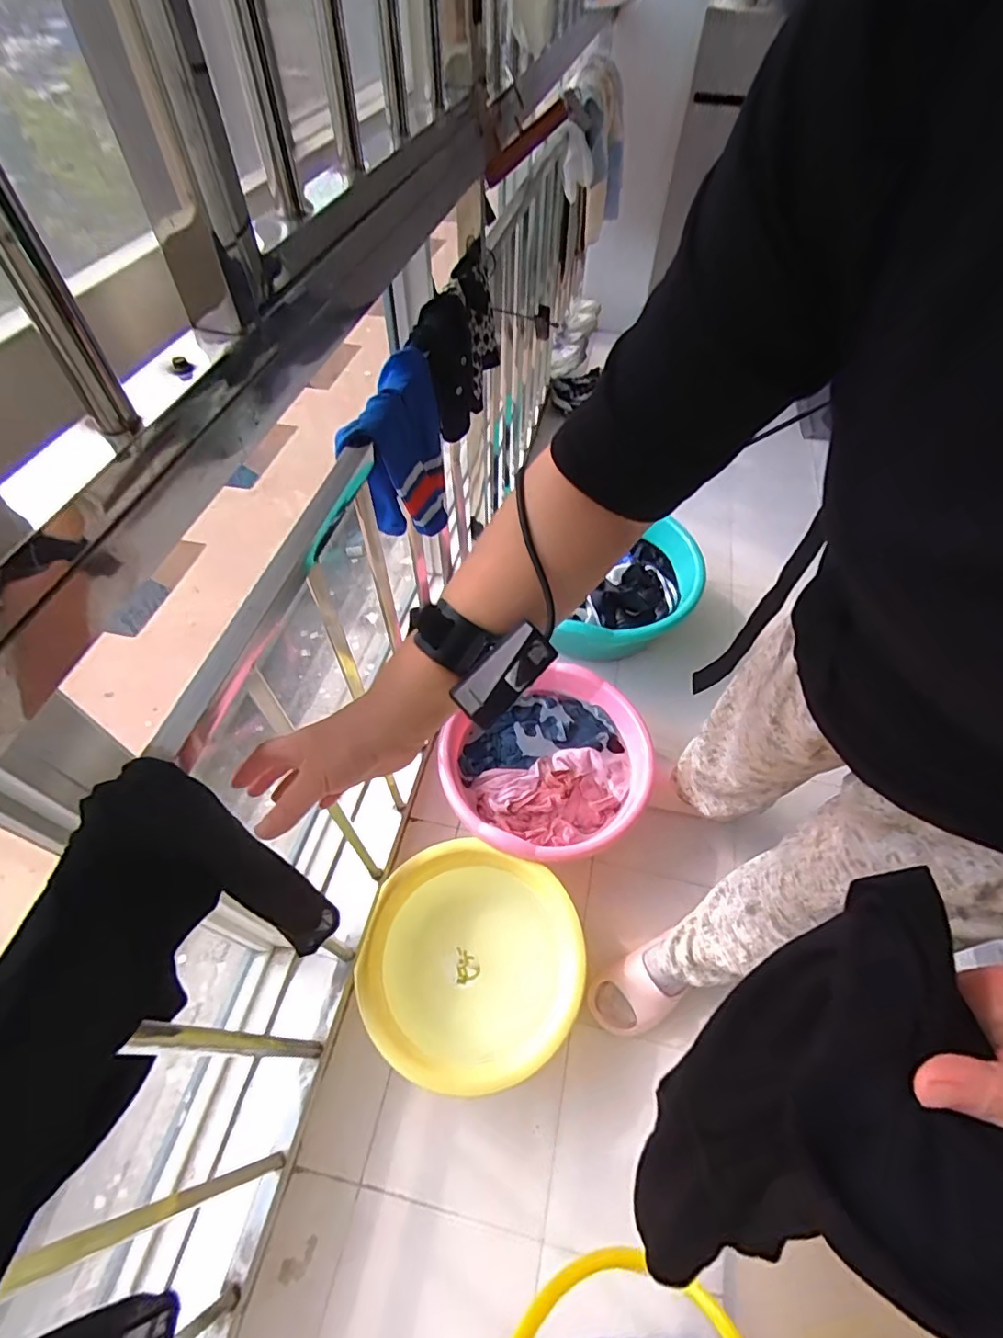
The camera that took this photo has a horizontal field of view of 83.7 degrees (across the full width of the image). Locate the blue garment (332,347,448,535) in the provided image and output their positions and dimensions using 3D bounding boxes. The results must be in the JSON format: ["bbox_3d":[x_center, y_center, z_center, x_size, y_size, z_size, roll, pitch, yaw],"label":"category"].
[{"bbox_3d":[-0.121,-0.278,0.720,0.087,0.172,0.189,7,54,3],"label":"blue garment"}]

